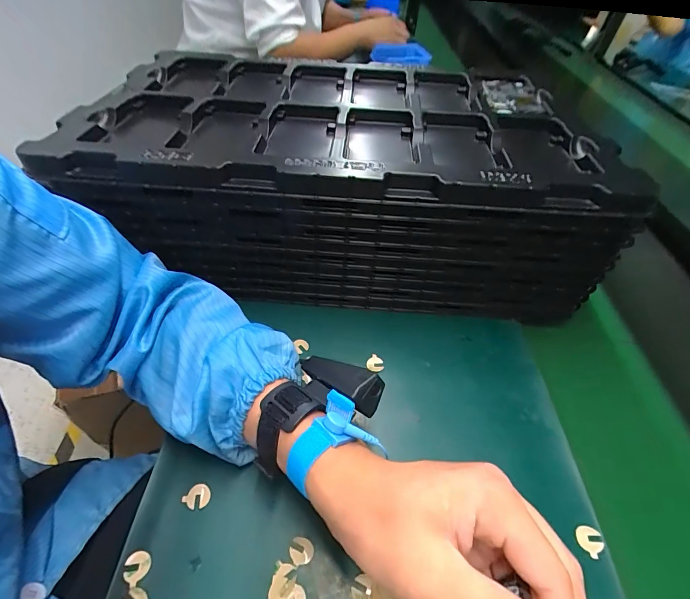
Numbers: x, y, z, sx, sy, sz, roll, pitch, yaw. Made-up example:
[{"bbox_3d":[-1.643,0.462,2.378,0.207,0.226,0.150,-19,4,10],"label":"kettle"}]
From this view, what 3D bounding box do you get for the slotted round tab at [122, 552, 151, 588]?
[{"bbox_3d":[-0.146,0.188,0.251,0.017,0.004,0.018,4,52,-5],"label":"slotted round tab"}]

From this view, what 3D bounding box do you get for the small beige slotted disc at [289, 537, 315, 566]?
[{"bbox_3d":[-0.032,0.184,0.261,0.017,0.004,0.016,3,54,-4],"label":"small beige slotted disc"}]

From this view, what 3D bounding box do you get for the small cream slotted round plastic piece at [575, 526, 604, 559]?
[{"bbox_3d":[0.187,0.185,0.273,0.017,0.004,0.020,0,54,15],"label":"small cream slotted round plastic piece"}]

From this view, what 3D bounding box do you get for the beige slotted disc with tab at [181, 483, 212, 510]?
[{"bbox_3d":[-0.116,0.155,0.282,0.019,0.004,0.018,3,59,-5],"label":"beige slotted disc with tab"}]

